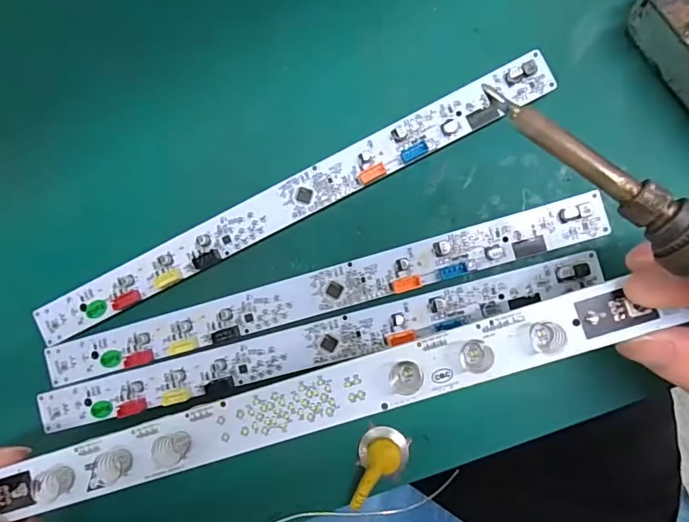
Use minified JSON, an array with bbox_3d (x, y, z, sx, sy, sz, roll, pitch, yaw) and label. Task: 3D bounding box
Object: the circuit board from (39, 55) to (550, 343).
[{"bbox_3d":[-0.032,-0.027,0.226,0.284,0.006,0.021,-26,85,5],"label":"circuit board"}]

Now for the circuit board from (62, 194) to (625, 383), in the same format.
[{"bbox_3d":[-0.017,0.017,0.223,0.284,0.004,0.020,-16,85,6],"label":"circuit board"}]

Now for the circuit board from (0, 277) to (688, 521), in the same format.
[{"bbox_3d":[-0.013,0.054,0.169,0.263,0.005,0.021,-18,85,5],"label":"circuit board"}]

